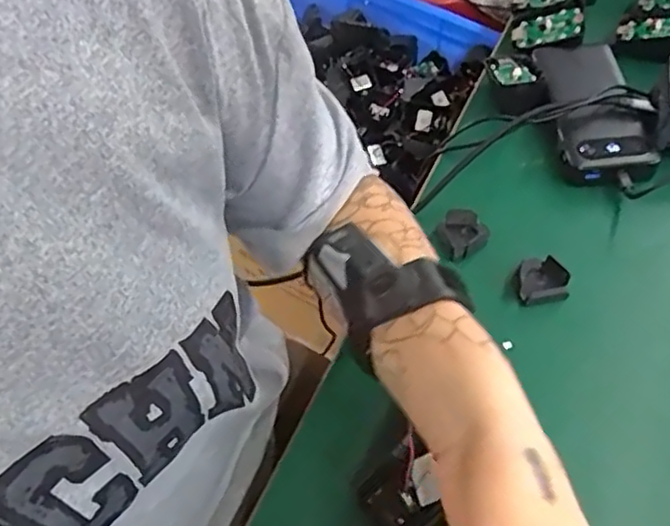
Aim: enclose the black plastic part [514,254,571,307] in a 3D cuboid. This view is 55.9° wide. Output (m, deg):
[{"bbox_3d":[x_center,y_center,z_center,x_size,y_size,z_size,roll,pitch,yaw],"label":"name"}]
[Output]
[{"bbox_3d":[0.151,0.015,0.466,0.038,0.023,0.038,-11,49,13],"label":"black plastic part"}]

